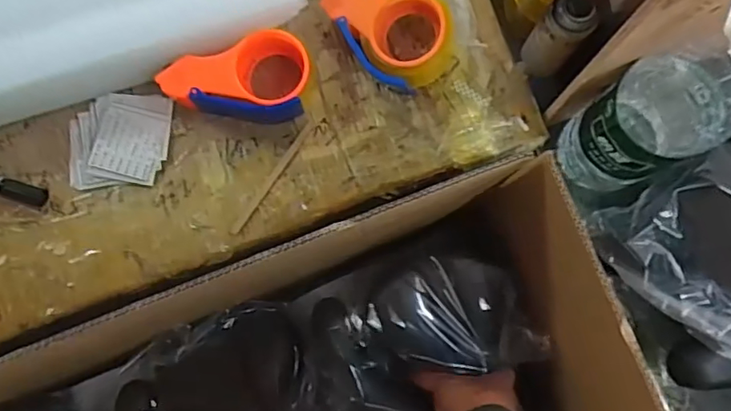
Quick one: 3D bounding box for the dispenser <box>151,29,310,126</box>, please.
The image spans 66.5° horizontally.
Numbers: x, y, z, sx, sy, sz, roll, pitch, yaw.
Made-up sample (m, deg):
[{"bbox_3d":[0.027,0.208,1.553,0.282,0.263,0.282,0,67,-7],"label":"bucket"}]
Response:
[{"bbox_3d":[-0.133,-0.140,0.588,0.144,0.067,0.092,9,81,2],"label":"dispenser"}]

